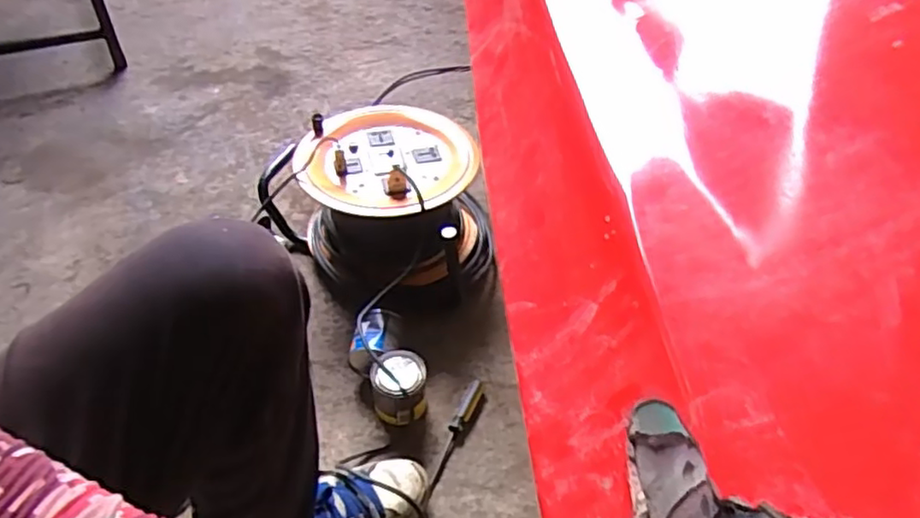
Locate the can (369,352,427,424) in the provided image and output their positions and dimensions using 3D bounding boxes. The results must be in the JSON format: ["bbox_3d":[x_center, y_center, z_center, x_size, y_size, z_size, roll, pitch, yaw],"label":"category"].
[{"bbox_3d":[-0.082,0.178,0.902,0.072,0.087,0.073,1,45,-1],"label":"can"}]

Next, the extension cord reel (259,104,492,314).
[{"bbox_3d":[-0.108,-0.101,1.083,0.328,0.181,0.302,1,45,-1],"label":"extension cord reel"}]

